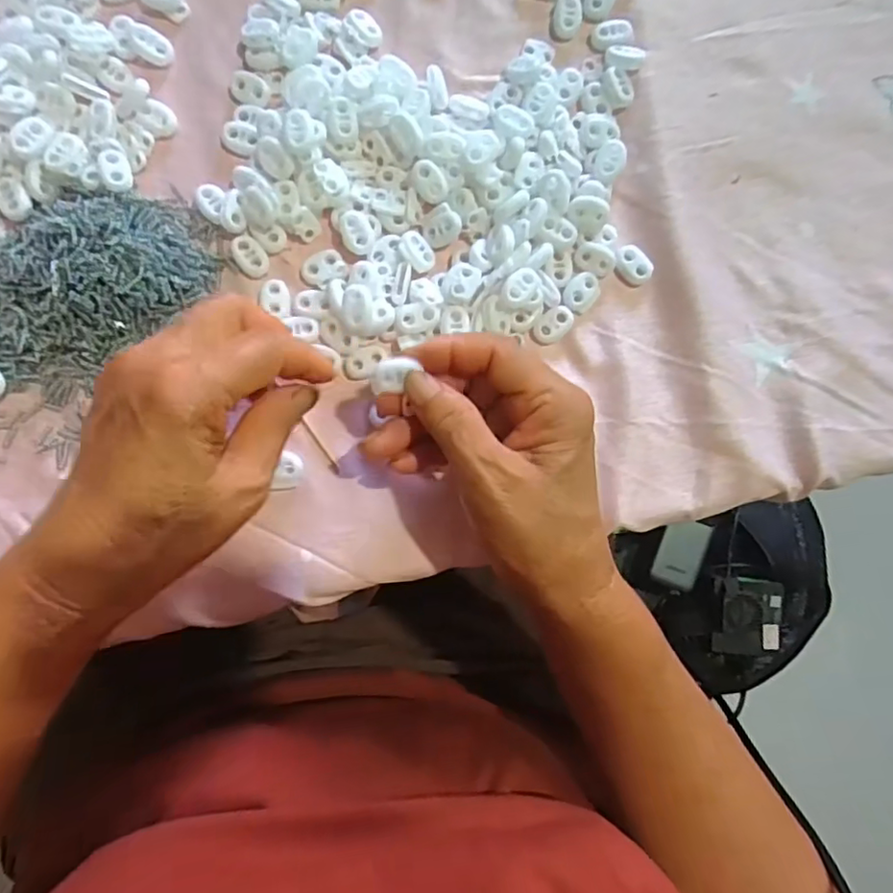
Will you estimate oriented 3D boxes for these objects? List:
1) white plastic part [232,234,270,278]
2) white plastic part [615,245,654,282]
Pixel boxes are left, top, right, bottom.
[{"bbox_3d":[-0.102,-0.099,0.313,0.015,0.004,0.022,-40,89,-5],"label":"white plastic part"},{"bbox_3d":[0.101,-0.099,0.323,0.021,0.005,0.014,45,84,1],"label":"white plastic part"}]

